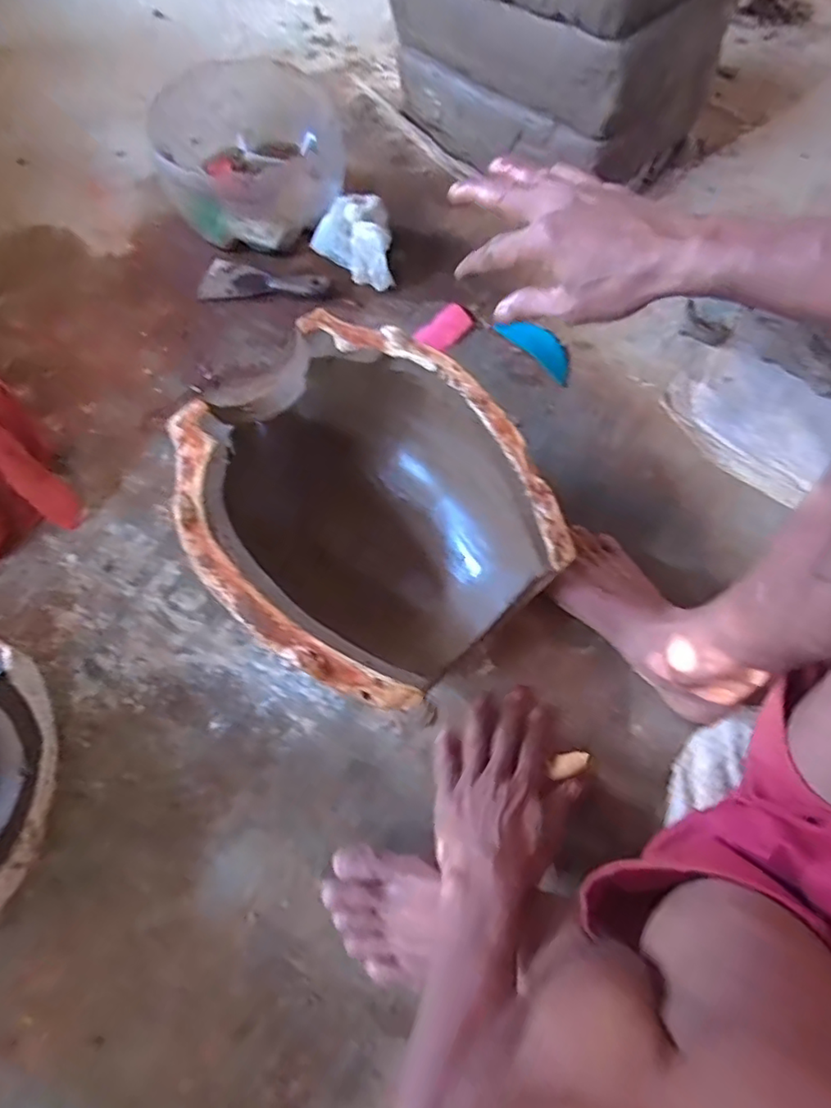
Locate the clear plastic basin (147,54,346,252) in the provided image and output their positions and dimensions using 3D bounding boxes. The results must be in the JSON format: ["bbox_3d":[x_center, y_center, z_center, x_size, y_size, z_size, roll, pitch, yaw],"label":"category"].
[{"bbox_3d":[-0.217,-0.539,0.786,0.242,0.125,0.242,0,68,0],"label":"clear plastic basin"}]

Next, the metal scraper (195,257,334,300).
[{"bbox_3d":[-0.207,-0.369,0.772,0.178,0.022,0.067,13,68,5],"label":"metal scraper"}]

